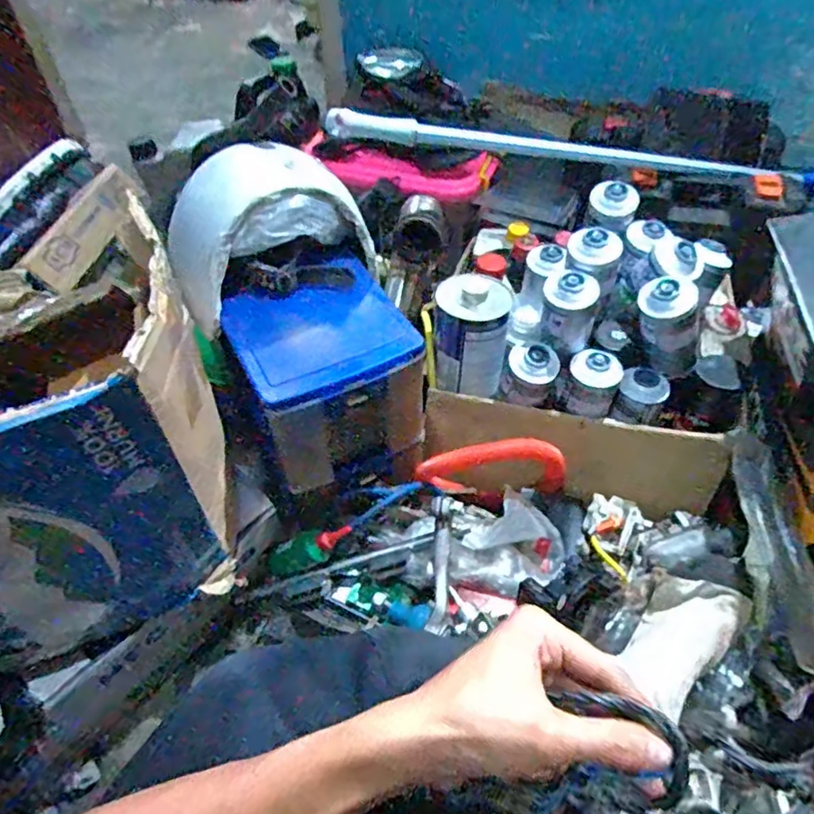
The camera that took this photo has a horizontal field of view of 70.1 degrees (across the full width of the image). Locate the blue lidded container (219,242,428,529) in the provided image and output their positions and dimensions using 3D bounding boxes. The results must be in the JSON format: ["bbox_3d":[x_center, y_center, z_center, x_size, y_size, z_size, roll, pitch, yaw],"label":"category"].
[{"bbox_3d":[-0.104,-0.021,0.693,0.200,0.203,0.196,-24,54,-18],"label":"blue lidded container"}]

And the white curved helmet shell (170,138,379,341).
[{"bbox_3d":[-0.157,-0.216,0.671,0.221,0.109,0.169,-17,52,-13],"label":"white curved helmet shell"}]

